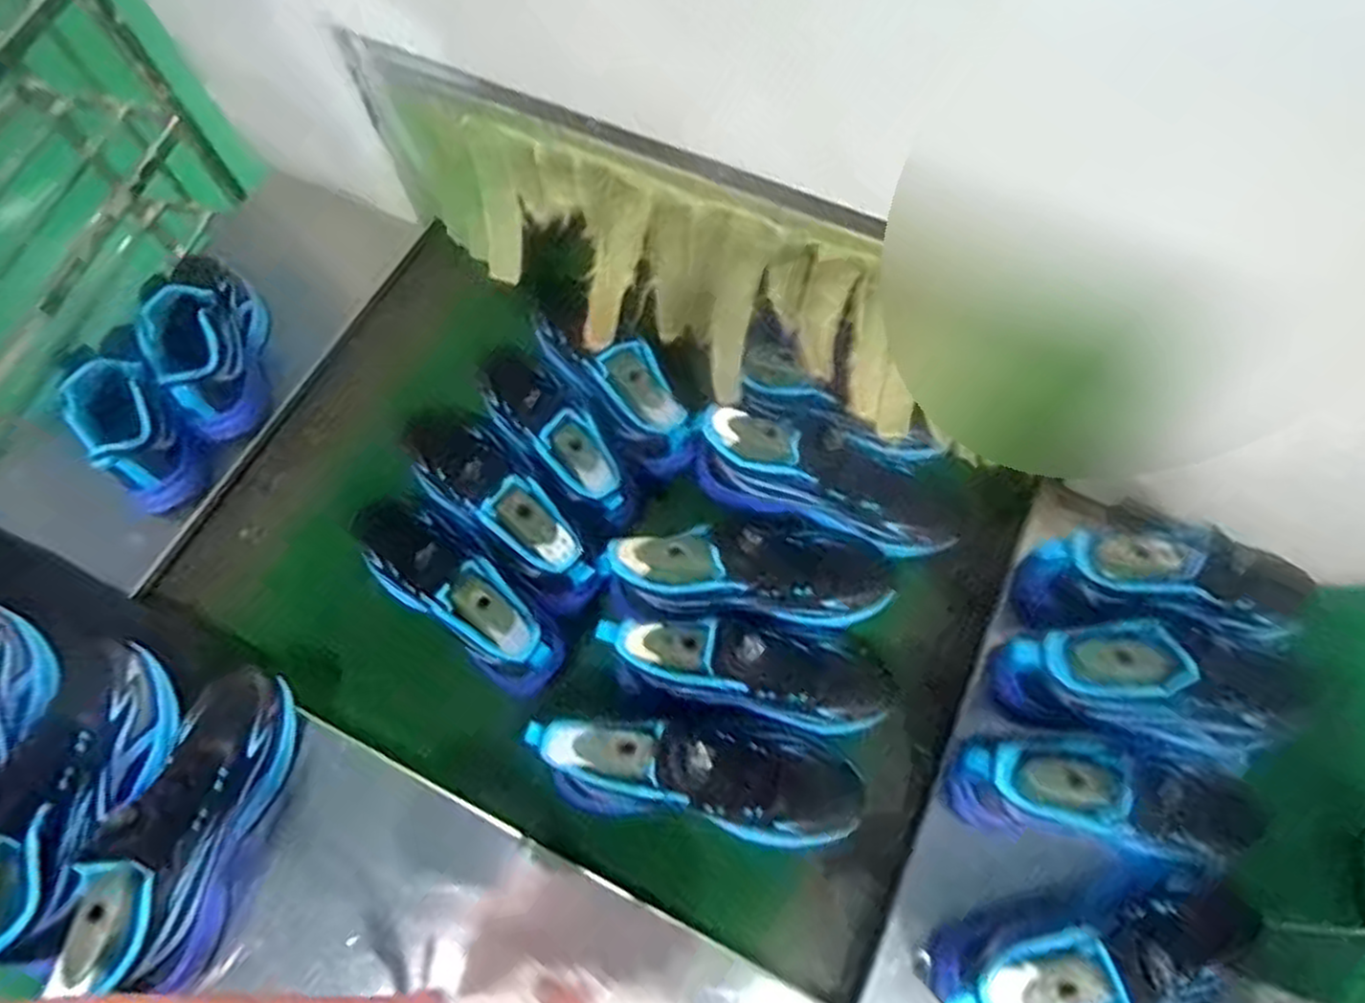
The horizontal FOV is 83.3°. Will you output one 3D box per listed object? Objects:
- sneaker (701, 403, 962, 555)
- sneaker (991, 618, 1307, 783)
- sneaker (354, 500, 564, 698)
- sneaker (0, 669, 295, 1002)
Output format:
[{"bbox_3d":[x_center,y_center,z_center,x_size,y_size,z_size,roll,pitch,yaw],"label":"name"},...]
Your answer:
[{"bbox_3d":[0.148,-0.028,0.754,0.275,0.090,0.098,15,68,6],"label":"sneaker"},{"bbox_3d":[0.395,0.164,0.648,0.247,0.119,0.087,16,68,7],"label":"sneaker"},{"bbox_3d":[-0.226,0.071,0.725,0.260,0.108,0.082,38,72,15],"label":"sneaker"},{"bbox_3d":[-0.413,0.256,0.631,0.105,0.141,0.234,14,67,6],"label":"sneaker"}]

